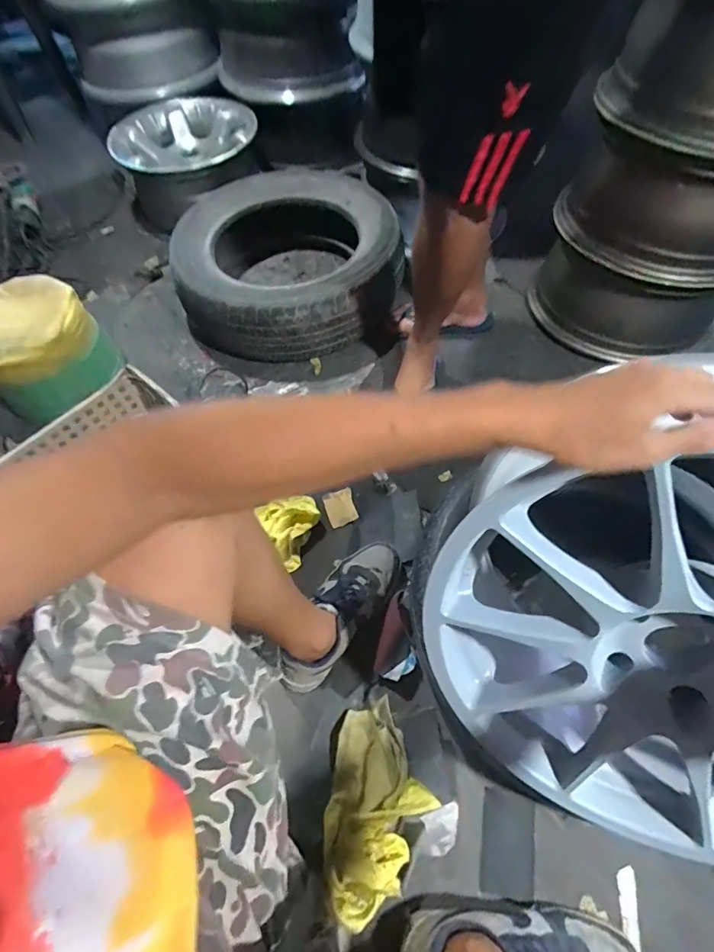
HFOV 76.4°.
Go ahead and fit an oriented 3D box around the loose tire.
[{"bbox_3d":[-0.180,-0.518,1.134,0.502,0.236,0.568,-14,62,-4],"label":"loose tire"}]

